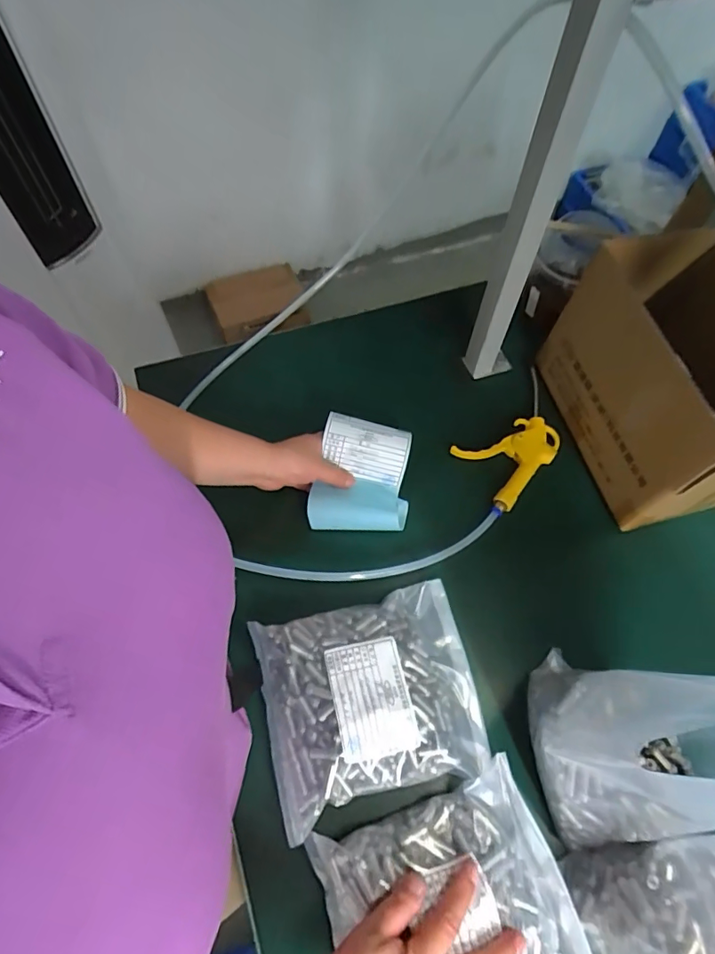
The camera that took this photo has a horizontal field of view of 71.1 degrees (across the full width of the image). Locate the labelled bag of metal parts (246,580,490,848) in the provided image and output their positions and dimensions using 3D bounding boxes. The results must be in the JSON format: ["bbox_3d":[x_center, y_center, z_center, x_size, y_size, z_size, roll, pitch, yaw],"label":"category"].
[{"bbox_3d":[0.014,0.202,0.471,0.200,0.048,0.172,-14,64,-8],"label":"labelled bag of metal parts"}]

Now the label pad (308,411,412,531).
[{"bbox_3d":[0.006,-0.006,0.577,0.106,0.042,0.128,6,63,2],"label":"label pad"}]

